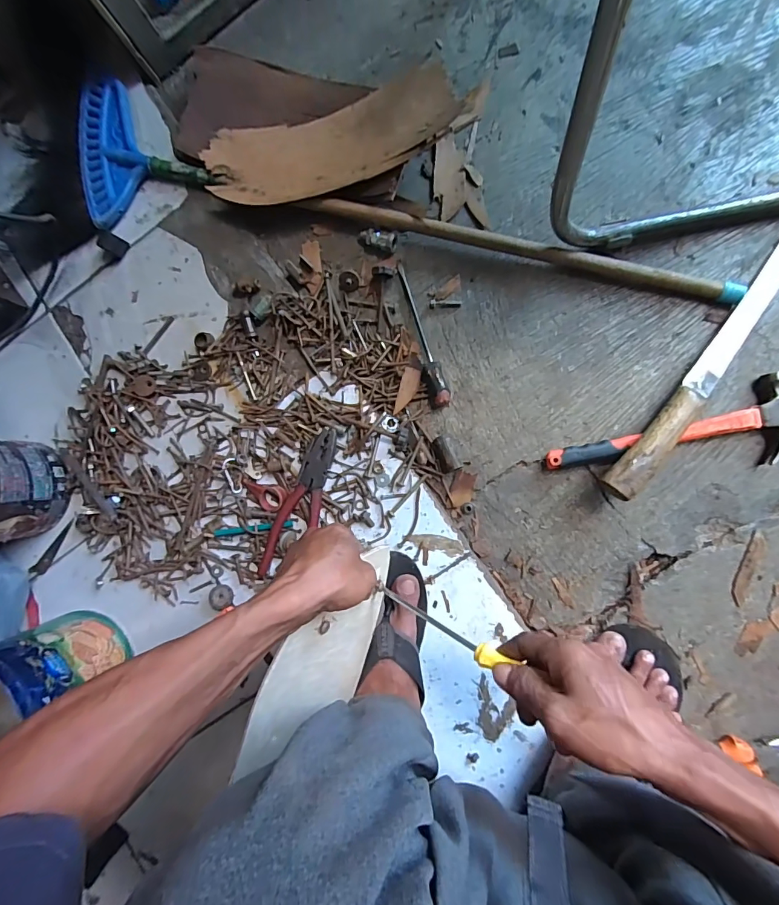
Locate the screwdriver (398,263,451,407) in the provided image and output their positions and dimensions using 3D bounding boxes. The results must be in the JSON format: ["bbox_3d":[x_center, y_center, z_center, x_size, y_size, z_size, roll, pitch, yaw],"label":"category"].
[{"bbox_3d":[0.040,-0.150,0.551,0.022,0.021,0.193,-19,87,6],"label":"screwdriver"}]

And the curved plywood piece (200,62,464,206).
[{"bbox_3d":[-0.078,-0.395,0.552,0.315,0.049,0.131,-12,88,7],"label":"curved plywood piece"}]

